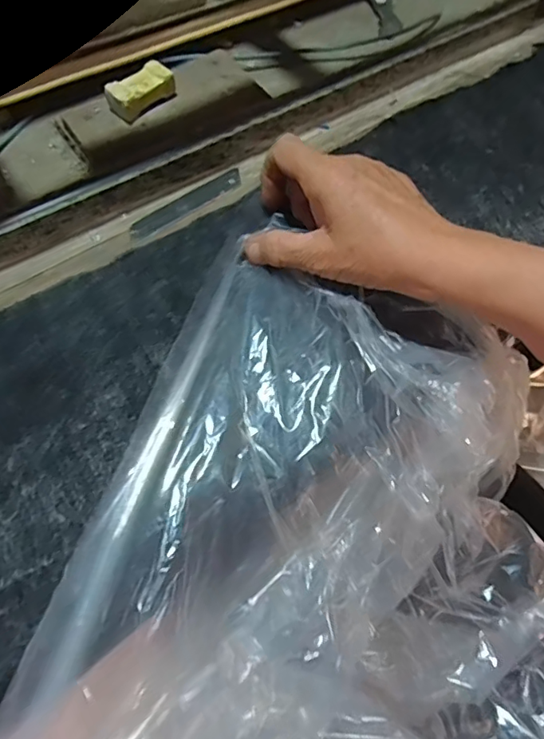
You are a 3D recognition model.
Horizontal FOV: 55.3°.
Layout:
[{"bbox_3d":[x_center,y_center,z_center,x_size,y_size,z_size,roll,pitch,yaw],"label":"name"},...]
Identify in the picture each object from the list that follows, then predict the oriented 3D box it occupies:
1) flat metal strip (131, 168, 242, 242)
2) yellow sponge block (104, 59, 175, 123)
[{"bbox_3d":[-0.061,-0.120,0.376,0.094,0.004,0.020,-36,62,-18],"label":"flat metal strip"},{"bbox_3d":[-0.096,-0.204,0.381,0.023,0.016,0.049,40,68,16],"label":"yellow sponge block"}]

